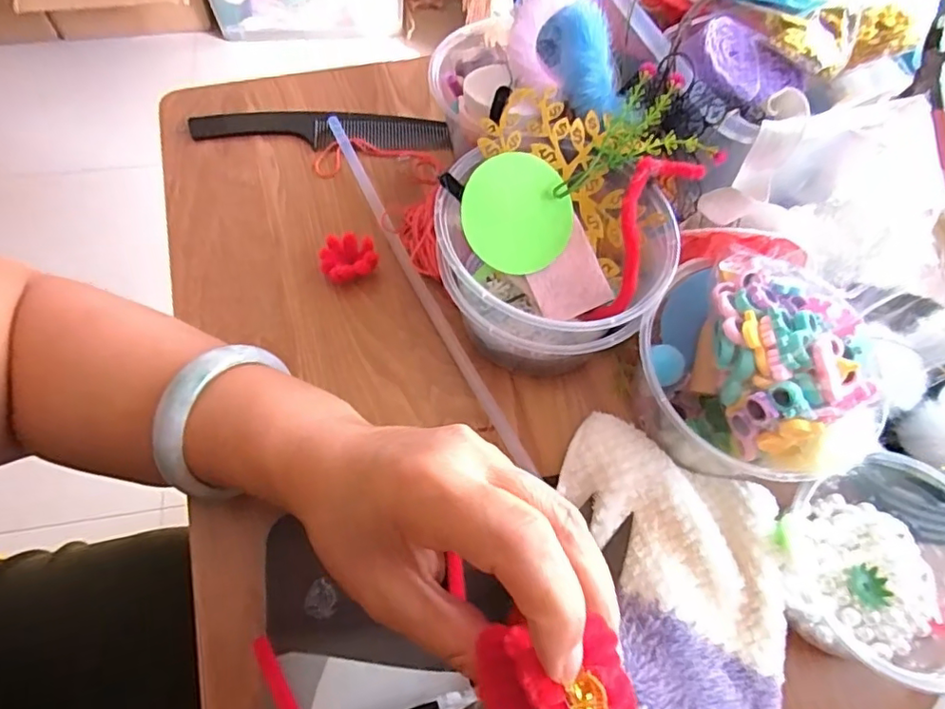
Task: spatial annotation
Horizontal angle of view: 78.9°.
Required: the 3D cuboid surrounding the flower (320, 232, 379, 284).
[{"bbox_3d":[-0.074,-0.058,0.343,0.032,0.012,0.028,-12,63,-10],"label":"flower"}]

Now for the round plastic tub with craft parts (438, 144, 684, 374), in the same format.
[{"bbox_3d":[0.038,-0.044,0.304,0.108,0.088,0.100,1,61,-3],"label":"round plastic tub with craft parts"}]

